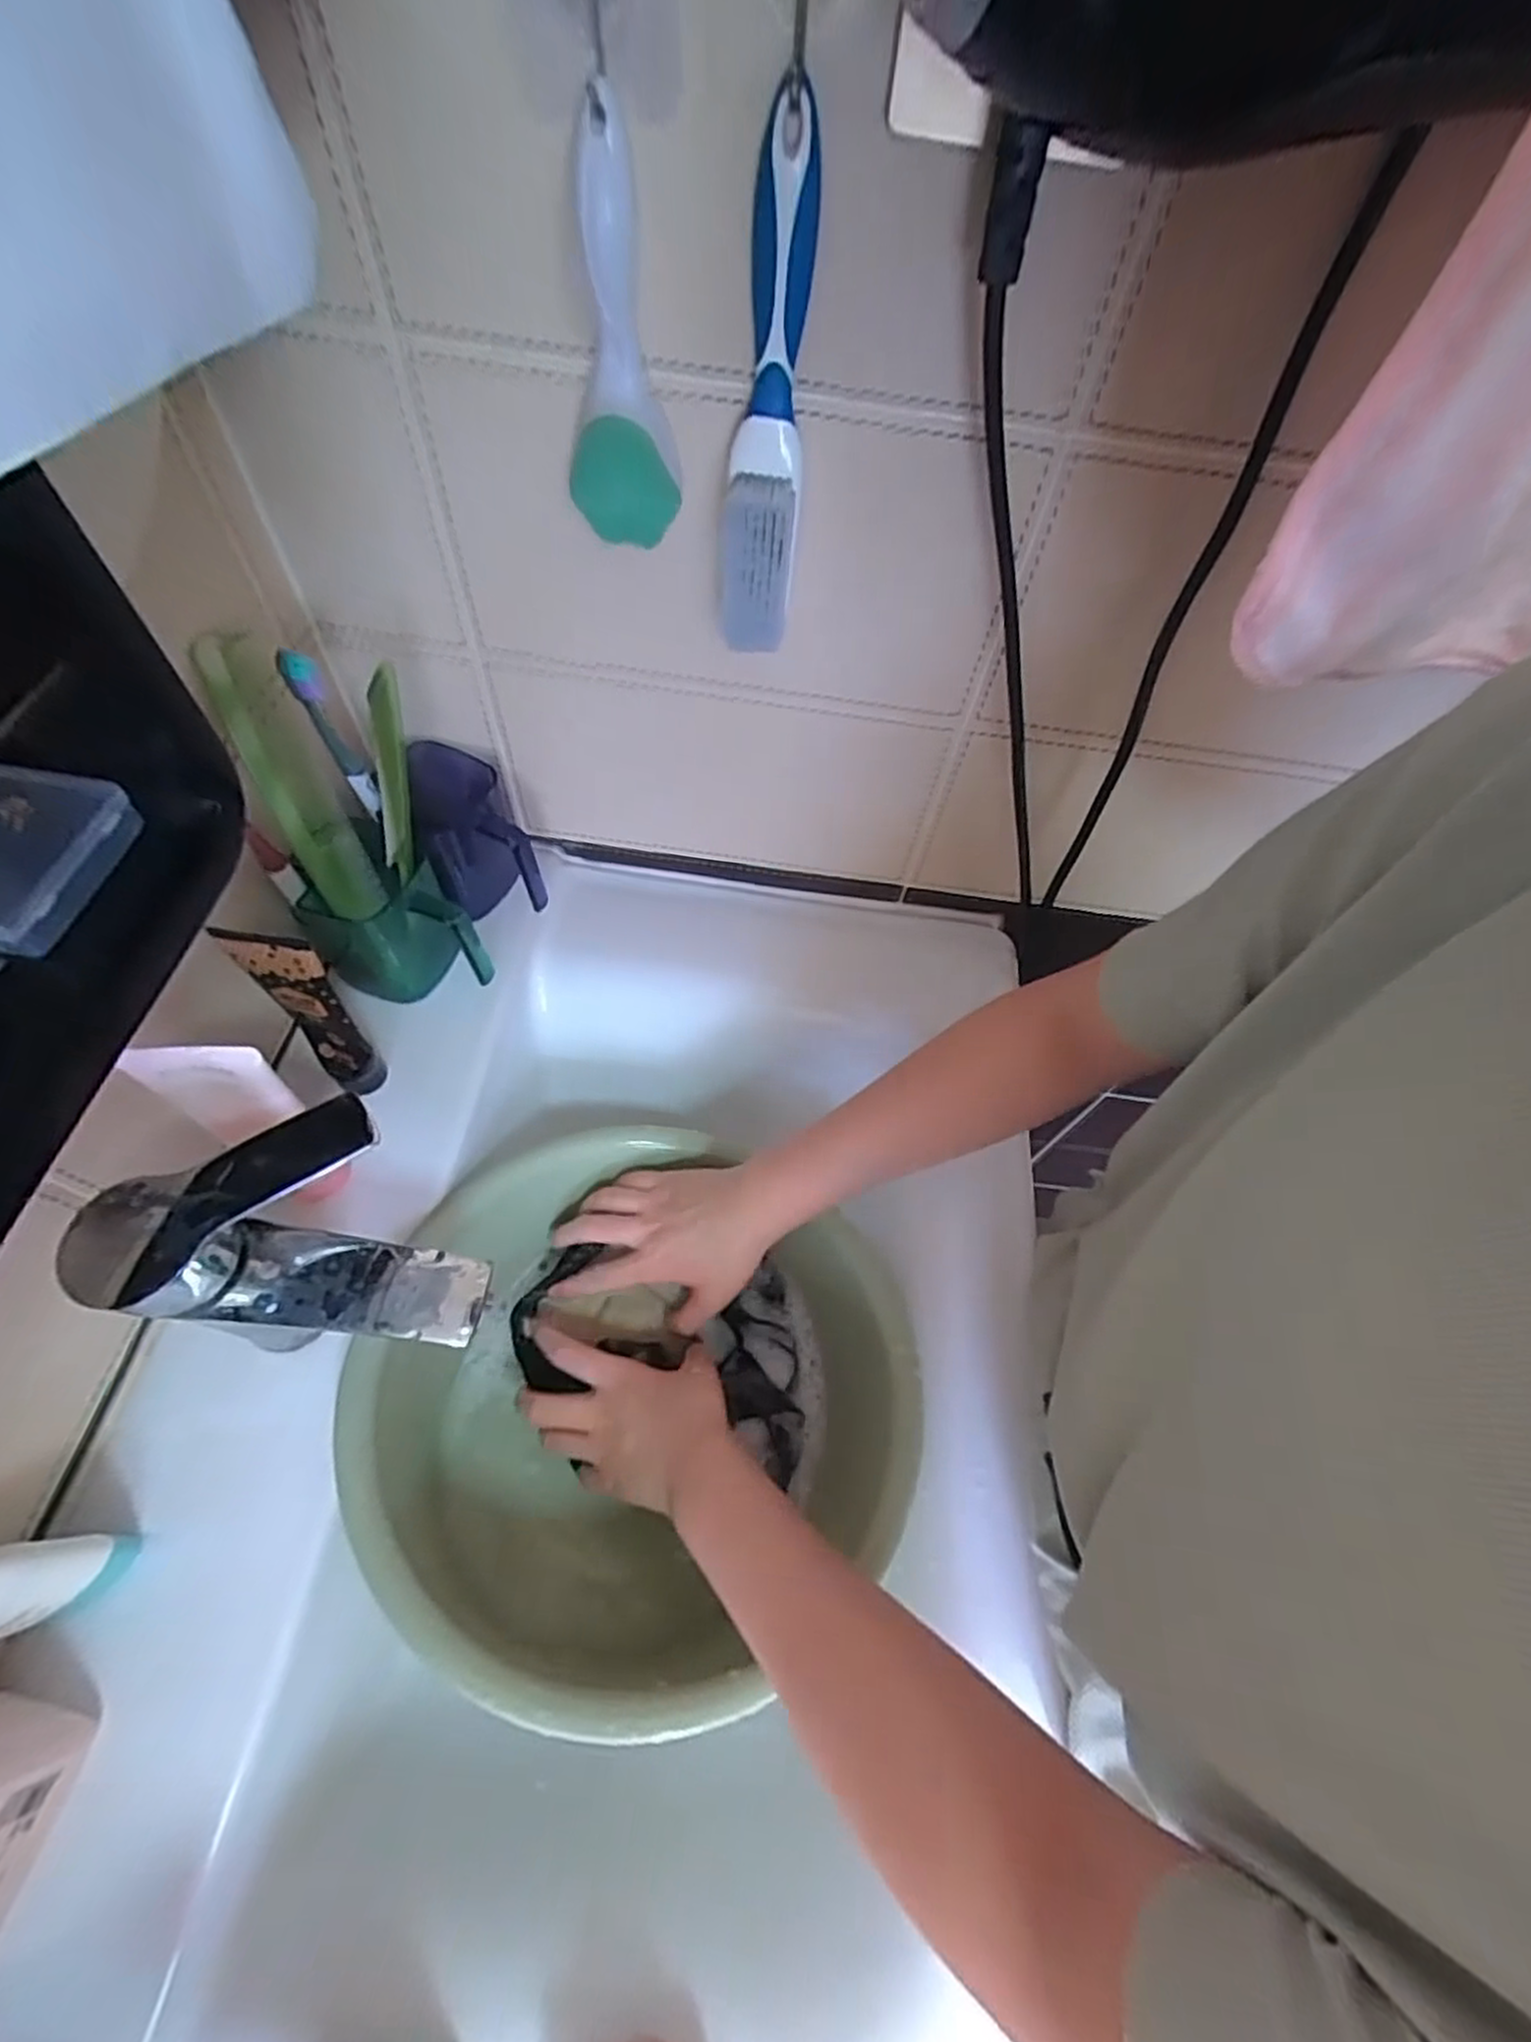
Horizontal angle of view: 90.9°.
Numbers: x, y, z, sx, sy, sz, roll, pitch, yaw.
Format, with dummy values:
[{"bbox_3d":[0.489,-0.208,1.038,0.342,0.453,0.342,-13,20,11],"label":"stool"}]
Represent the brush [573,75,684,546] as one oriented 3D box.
[{"bbox_3d":[-0.062,-0.278,0.315,0.046,0.136,0.033,-2,60,-6],"label":"brush"}]

